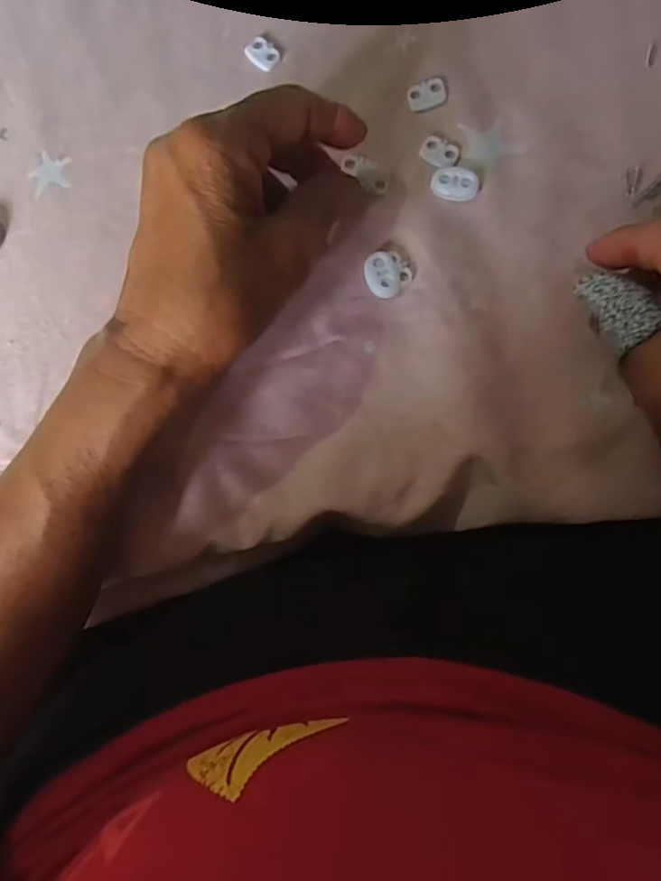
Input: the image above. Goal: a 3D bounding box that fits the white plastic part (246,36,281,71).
[{"bbox_3d":[-0.035,-0.198,0.293,0.013,0.004,0.017,-45,81,-1],"label":"white plastic part"}]

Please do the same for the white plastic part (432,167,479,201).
[{"bbox_3d":[0.059,-0.122,0.272,0.022,0.004,0.015,7,84,6],"label":"white plastic part"}]

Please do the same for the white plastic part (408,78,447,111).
[{"bbox_3d":[0.048,-0.171,0.279,0.019,0.004,0.013,-19,82,3],"label":"white plastic part"}]

